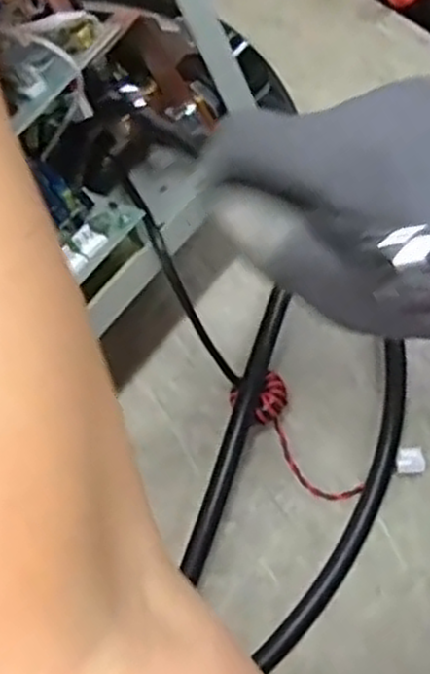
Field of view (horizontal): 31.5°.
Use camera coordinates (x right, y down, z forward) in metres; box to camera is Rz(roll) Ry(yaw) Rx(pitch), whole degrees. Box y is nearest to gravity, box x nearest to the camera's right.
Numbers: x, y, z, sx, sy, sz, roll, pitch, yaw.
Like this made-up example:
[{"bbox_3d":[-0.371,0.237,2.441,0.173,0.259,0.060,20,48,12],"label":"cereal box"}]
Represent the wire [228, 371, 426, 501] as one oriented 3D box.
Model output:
[{"bbox_3d":[0.053,0.054,0.382,0.100,0.029,0.041,26,73,8],"label":"wire"}]

